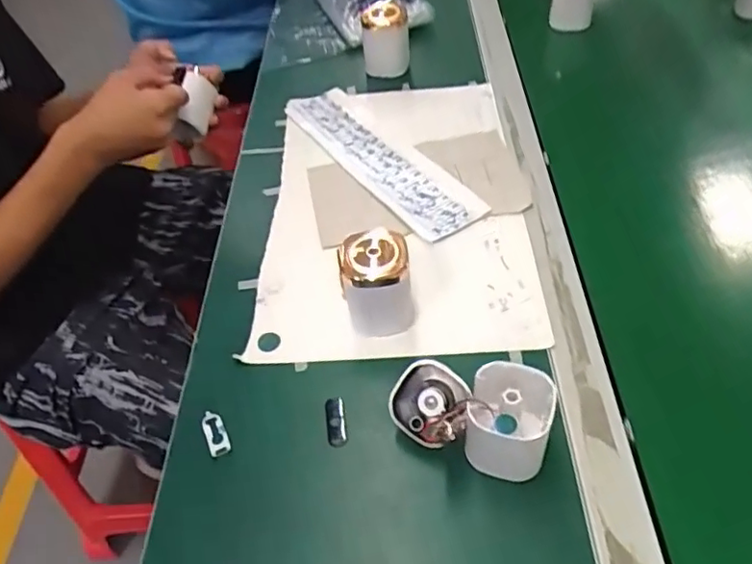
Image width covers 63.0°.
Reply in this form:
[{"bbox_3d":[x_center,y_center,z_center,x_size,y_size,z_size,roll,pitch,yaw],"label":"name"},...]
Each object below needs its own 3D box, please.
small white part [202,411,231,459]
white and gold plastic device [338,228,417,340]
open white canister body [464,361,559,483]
[{"bbox_3d":[-0.123,0.116,0.468,0.016,0.009,0.036,-23,64,-13],"label":"small white part"},{"bbox_3d":[0.001,0.002,0.507,0.055,0.075,0.065,-9,49,-1],"label":"white and gold plastic device"},{"bbox_3d":[0.090,0.097,0.418,0.056,0.064,0.060,11,51,16],"label":"open white canister body"}]

